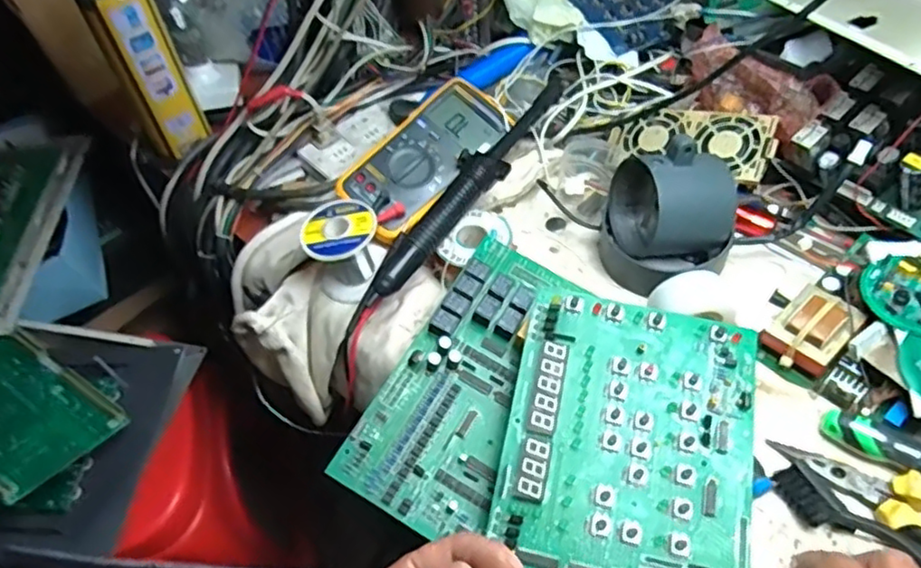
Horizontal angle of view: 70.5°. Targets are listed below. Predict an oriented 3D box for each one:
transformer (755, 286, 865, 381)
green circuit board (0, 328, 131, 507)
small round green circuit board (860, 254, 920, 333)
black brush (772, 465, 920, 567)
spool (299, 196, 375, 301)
[{"bbox_3d":[0.265,0.035,0.492,0.055,0.032,0.048,-37,58,-21],"label":"transformer"},{"bbox_3d":[-0.444,0.121,0.644,0.204,0.020,0.120,30,45,17],"label":"green circuit board"},{"bbox_3d":[0.333,0.007,0.471,0.071,0.027,0.065,-3,52,3],"label":"small round green circuit board"},{"bbox_3d":[0.271,0.169,0.395,0.162,0.018,0.028,35,63,28],"label":"black brush"},{"bbox_3d":[-0.101,-0.029,0.571,0.061,0.068,0.059,-3,52,3],"label":"spool"}]

